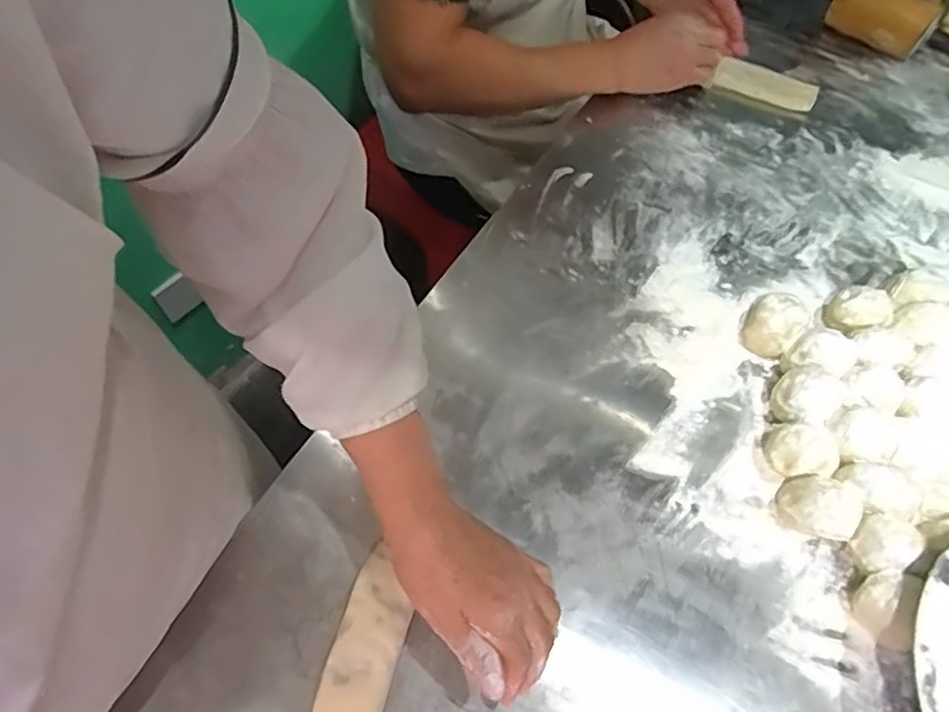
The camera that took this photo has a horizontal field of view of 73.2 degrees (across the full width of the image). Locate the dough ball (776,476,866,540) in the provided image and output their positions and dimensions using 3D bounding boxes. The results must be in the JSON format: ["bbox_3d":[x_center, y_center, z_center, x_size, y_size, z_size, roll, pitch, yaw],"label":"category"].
[{"bbox_3d":[0.280,0.124,0.523,0.054,0.048,0.043,33,65,17],"label":"dough ball"}]

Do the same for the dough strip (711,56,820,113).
[{"bbox_3d":[0.374,-0.348,0.819,0.125,0.013,0.050,21,63,11],"label":"dough strip"}]

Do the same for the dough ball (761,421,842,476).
[{"bbox_3d":[0.276,0.082,0.546,0.049,0.049,0.052,0,60,0],"label":"dough ball"}]

